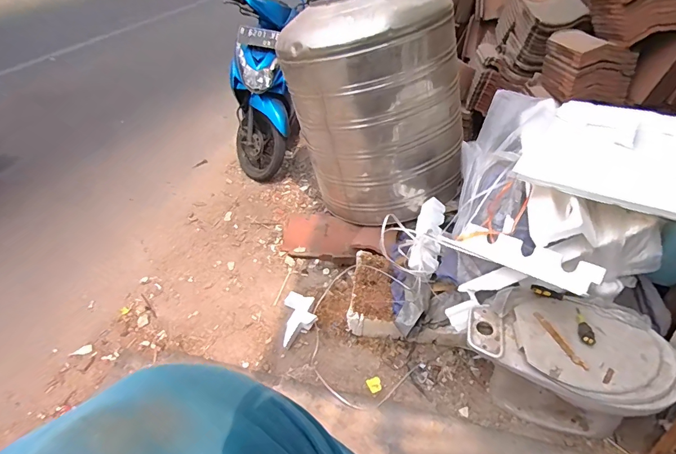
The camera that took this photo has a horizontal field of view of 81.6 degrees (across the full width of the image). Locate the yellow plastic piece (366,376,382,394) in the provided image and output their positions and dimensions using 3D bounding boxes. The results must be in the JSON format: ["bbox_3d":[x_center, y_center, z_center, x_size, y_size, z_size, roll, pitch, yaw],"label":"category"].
[{"bbox_3d":[0.147,0.626,1.552,0.056,0.006,0.058,-20,50,-18],"label":"yellow plastic piece"}]

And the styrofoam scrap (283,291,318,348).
[{"bbox_3d":[-0.171,0.404,1.771,0.146,0.052,0.261,-3,47,-4],"label":"styrofoam scrap"}]

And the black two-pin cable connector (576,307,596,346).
[{"bbox_3d":[0.768,0.305,1.219,0.039,0.022,0.131,11,47,10],"label":"black two-pin cable connector"}]

